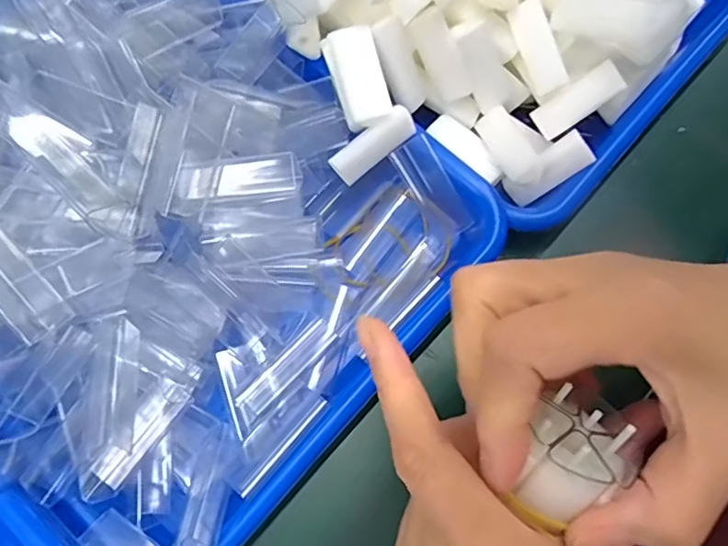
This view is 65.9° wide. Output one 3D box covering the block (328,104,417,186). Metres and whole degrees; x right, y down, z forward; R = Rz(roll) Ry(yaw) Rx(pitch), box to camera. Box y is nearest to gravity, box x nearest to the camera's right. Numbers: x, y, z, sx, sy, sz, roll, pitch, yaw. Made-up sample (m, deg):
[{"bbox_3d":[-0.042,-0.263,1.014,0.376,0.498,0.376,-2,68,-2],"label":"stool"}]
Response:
[{"bbox_3d":[0.005,-0.065,0.284,0.046,0.014,0.014,-37,77,3],"label":"block"}]

